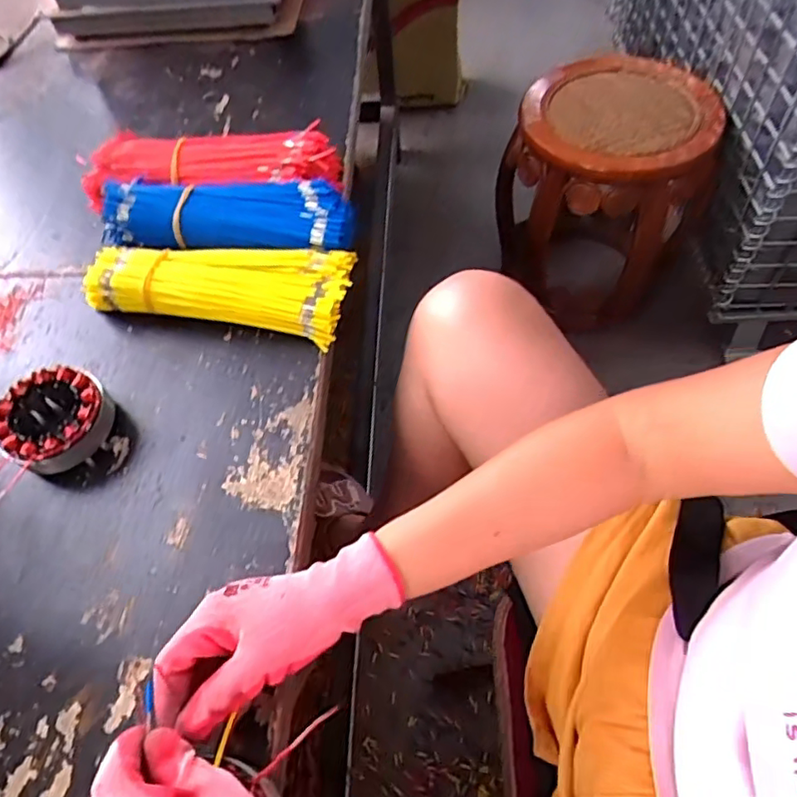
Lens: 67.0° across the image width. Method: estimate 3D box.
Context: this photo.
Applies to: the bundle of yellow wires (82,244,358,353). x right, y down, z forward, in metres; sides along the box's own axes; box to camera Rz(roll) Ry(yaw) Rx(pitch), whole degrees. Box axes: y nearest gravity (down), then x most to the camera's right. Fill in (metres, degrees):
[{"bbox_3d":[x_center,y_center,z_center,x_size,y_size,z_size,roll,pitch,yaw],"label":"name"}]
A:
[{"bbox_3d":[-0.166,-0.106,0.567,0.244,0.046,0.088,7,59,9],"label":"bundle of yellow wires"}]

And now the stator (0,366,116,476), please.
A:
[{"bbox_3d":[-0.286,0.019,0.502,0.081,0.037,0.079,-2,58,3],"label":"stator"}]

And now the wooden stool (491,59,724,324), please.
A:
[{"bbox_3d":[0.362,-0.355,1.157,0.338,0.435,0.284,16,61,14],"label":"wooden stool"}]

